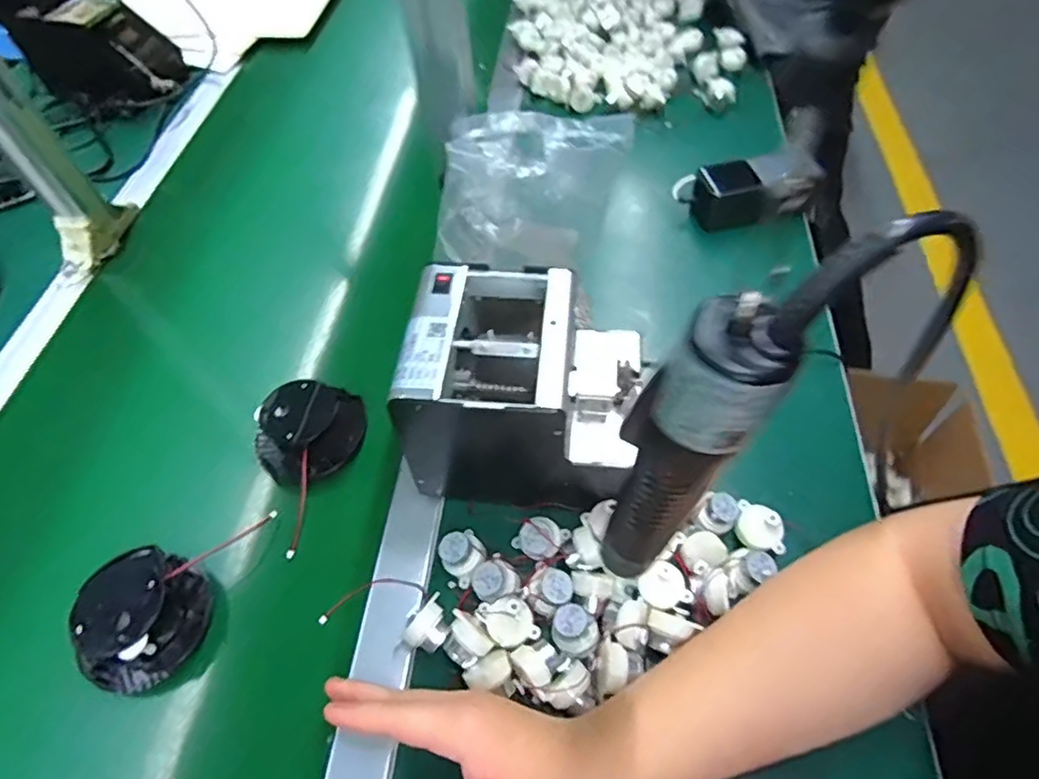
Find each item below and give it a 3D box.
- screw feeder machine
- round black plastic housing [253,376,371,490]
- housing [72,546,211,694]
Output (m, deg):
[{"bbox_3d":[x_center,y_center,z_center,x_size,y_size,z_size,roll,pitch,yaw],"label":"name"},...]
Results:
[{"bbox_3d":[0.003,-0.002,0.469,0.179,0.127,0.130,6,55,7],"label":"screw feeder machine"},{"bbox_3d":[-0.181,0.035,0.527,0.084,0.045,0.081,-2,55,2],"label":"round black plastic housing"},{"bbox_3d":[-0.277,0.167,0.447,0.080,0.055,0.091,17,58,15],"label":"housing"}]

